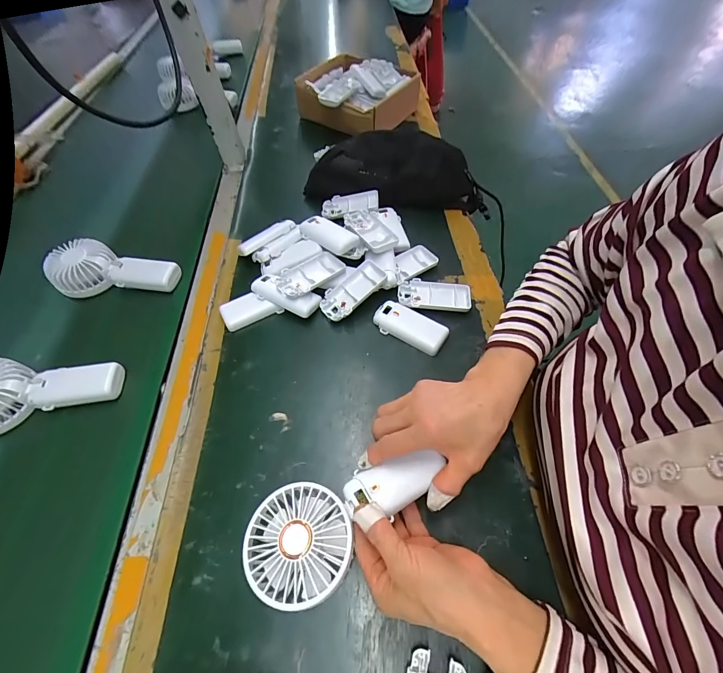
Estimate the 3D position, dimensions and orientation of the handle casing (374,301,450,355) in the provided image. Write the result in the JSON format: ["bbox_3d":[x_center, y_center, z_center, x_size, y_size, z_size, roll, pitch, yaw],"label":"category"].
[{"bbox_3d":[0.062,-0.013,0.440,0.092,0.015,0.043,26,61,19],"label":"handle casing"}]

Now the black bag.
[{"bbox_3d":[0.052,-0.272,0.570,0.285,0.088,0.080,3,56,5],"label":"black bag"}]

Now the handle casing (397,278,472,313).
[{"bbox_3d":[0.098,-0.055,0.463,0.094,0.015,0.050,4,56,5],"label":"handle casing"}]

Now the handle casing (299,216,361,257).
[{"bbox_3d":[-0.049,-0.147,0.501,0.092,0.017,0.042,34,65,24],"label":"handle casing"}]

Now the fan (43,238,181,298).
[{"bbox_3d":[-0.357,-0.094,0.495,0.171,0.038,0.082,11,57,10],"label":"fan"}]

